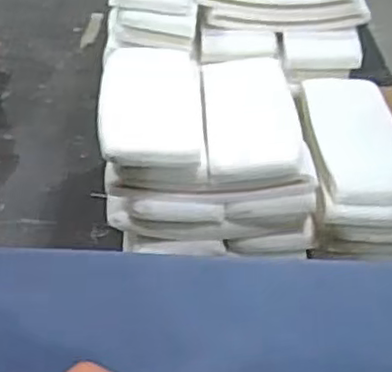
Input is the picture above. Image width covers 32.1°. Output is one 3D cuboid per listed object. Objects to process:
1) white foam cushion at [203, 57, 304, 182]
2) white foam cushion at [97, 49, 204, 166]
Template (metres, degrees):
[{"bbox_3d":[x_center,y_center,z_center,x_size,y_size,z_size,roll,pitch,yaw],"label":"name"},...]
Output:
[{"bbox_3d":[0.128,-0.184,1.637,0.212,0.034,0.476,0,40,-2],"label":"white foam cushion"},{"bbox_3d":[-0.109,-0.196,1.602,0.243,0.060,0.480,-1,40,-2],"label":"white foam cushion"}]

